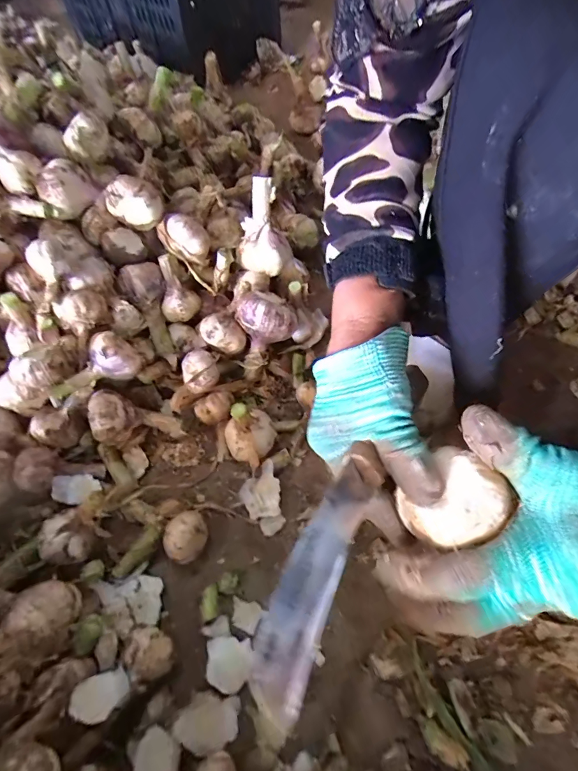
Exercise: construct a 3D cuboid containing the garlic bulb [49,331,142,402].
[{"bbox_3d":[-0.202,-0.016,0.398,0.090,0.052,0.040,-30,63,-12],"label":"garlic bulb"}]

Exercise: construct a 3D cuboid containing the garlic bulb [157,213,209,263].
[{"bbox_3d":[-0.121,-0.171,0.442,0.049,0.043,0.035,-24,62,-9],"label":"garlic bulb"}]

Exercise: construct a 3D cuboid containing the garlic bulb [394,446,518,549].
[{"bbox_3d":[0.088,0.063,0.211,0.047,0.030,0.046,-1,62,2],"label":"garlic bulb"}]

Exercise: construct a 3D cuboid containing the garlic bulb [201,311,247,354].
[{"bbox_3d":[-0.076,-0.060,0.438,0.042,0.032,0.041,-2,61,3],"label":"garlic bulb"}]

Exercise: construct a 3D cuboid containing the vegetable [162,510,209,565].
[{"bbox_3d":[-0.096,0.146,0.365,0.039,0.043,0.038,-26,64,-11],"label":"vegetable"}]

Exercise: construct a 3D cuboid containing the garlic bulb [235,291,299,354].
[{"bbox_3d":[-0.026,-0.077,0.435,0.059,0.059,0.059,-2,61,3],"label":"garlic bulb"}]

